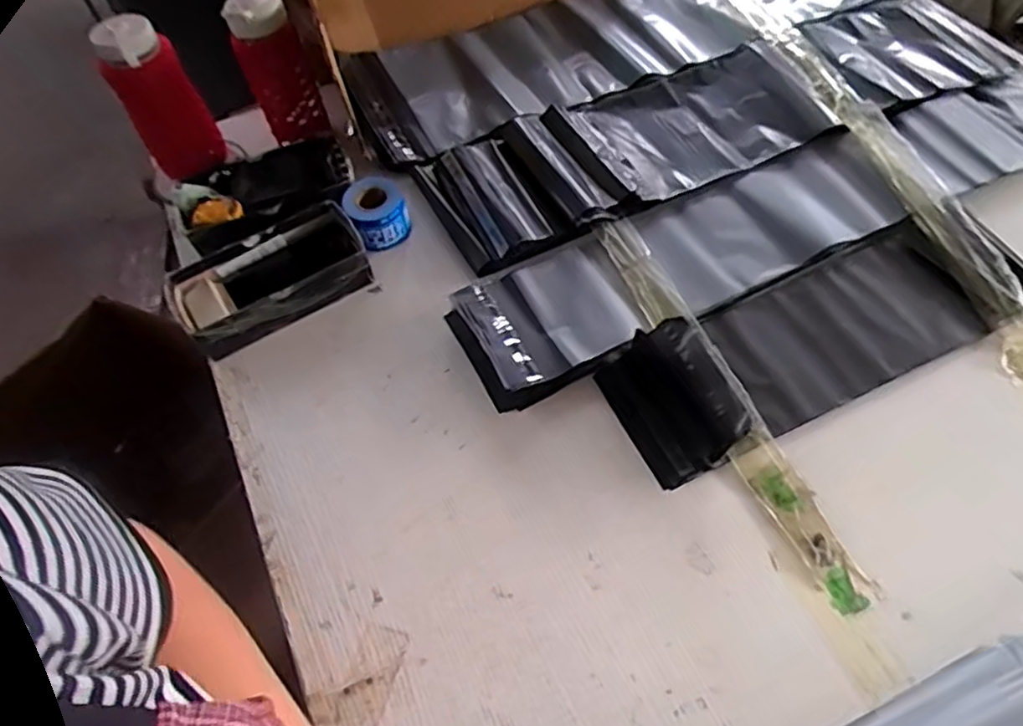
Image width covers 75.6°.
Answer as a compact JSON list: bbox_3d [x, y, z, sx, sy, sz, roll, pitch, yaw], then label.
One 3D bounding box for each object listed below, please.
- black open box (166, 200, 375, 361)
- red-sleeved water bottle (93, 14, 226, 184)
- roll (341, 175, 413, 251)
[{"bbox_3d":[-0.288,-0.100,0.803,0.226,0.063,0.112,-27,59,-13],"label":"black open box"},{"bbox_3d":[-0.470,-0.347,0.894,0.096,0.231,0.117,-33,60,-16],"label":"red-sleeved water bottle"},{"bbox_3d":[-0.172,-0.191,0.853,0.072,0.064,0.082,-24,58,-11],"label":"roll"}]

